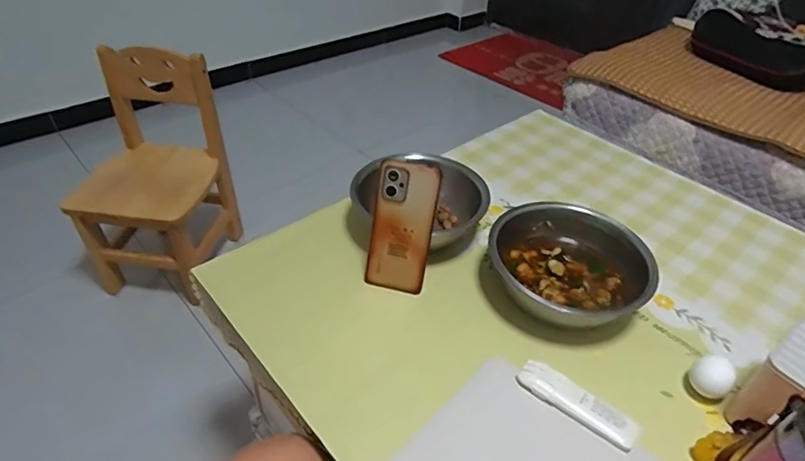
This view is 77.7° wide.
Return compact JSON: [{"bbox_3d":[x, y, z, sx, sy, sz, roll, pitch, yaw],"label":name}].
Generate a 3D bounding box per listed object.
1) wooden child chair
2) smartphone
[{"bbox_3d":[-0.571,-0.123,1.155,0.241,0.484,0.339,4,41,1],"label":"wooden child chair"},{"bbox_3d":[0.000,-0.004,0.627,0.073,0.164,0.016,13,15,11],"label":"smartphone"}]

